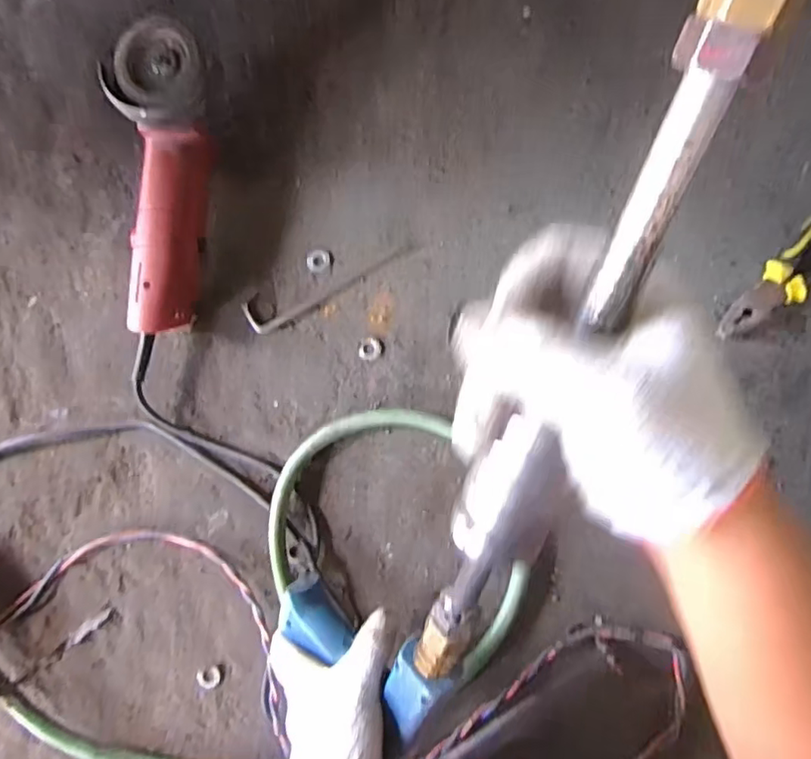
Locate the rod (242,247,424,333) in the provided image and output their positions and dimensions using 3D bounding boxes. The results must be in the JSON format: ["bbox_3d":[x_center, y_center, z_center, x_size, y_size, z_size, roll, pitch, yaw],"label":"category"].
[{"bbox_3d":[-0.073,-0.097,0.599,0.191,0.006,0.034,-23,85,2],"label":"rod"}]

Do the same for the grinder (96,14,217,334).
[{"bbox_3d":[-0.232,-0.186,0.562,0.097,0.090,0.279,3,86,4],"label":"grinder"}]

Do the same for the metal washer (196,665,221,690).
[{"bbox_3d":[-0.195,0.296,0.580,0.025,0.004,0.022,-29,84,1],"label":"metal washer"}]

